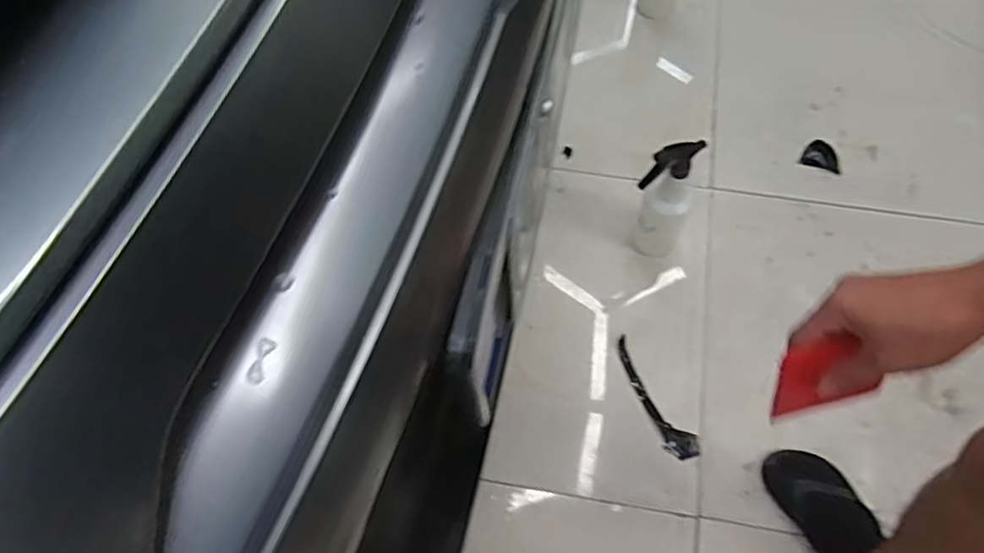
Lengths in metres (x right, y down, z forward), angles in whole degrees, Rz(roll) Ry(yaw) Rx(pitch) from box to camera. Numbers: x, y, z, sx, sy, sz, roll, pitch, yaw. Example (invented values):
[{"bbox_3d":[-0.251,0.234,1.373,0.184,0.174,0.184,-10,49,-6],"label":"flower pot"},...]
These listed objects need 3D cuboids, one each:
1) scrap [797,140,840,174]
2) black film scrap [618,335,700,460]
[{"bbox_3d":[0.659,-0.237,1.304,0.076,0.009,0.066,29,78,10],"label":"scrap"},{"bbox_3d":[0.267,0.204,1.096,0.052,0.011,0.219,-27,70,-11],"label":"black film scrap"}]

